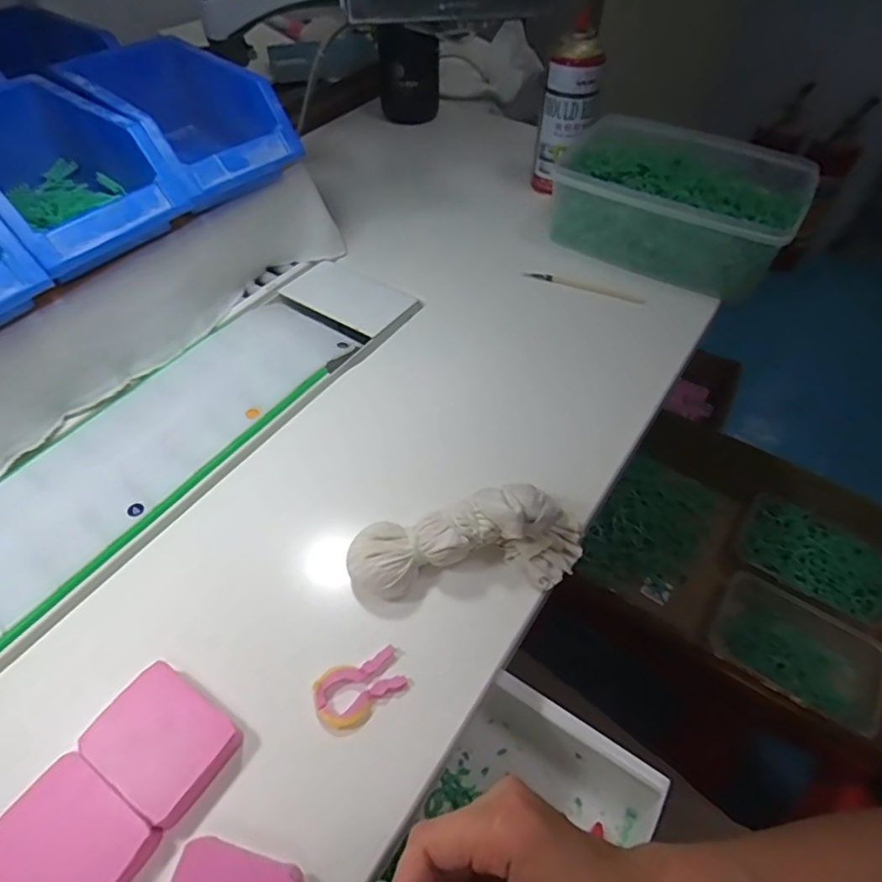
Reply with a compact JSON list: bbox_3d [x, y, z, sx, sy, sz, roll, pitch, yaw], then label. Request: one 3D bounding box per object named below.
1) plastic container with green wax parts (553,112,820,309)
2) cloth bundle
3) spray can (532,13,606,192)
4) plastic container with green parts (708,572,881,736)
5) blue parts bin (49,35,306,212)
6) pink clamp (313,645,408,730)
[{"bbox_3d":[0.254,-0.266,0.644,0.260,0.091,0.182,29,56,20],"label":"plastic container with green wax parts"},{"bbox_3d":[0.018,0.065,0.394,0.161,0.051,0.067,-4,51,-5],"label":"cloth bundle"},{"bbox_3d":[0.149,-0.380,0.674,0.061,0.172,0.059,8,51,5],"label":"spray can"},{"bbox_3d":[0.380,0.228,0.614,0.168,0.038,0.110,32,57,22],"label":"plastic container with green parts"},{"bbox_3d":[-0.222,-0.273,0.506,0.166,0.081,0.120,31,57,22],"label":"blue parts bin"},{"bbox_3d":[-0.049,0.151,0.349,0.054,0.009,0.033,-22,55,-18],"label":"pink clamp"}]

